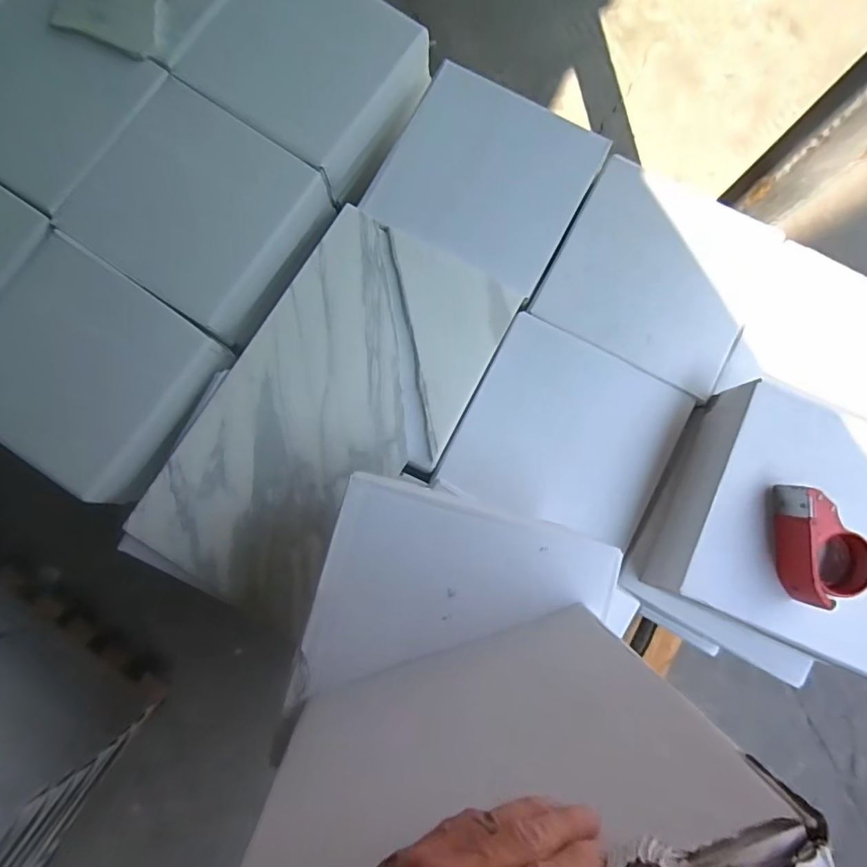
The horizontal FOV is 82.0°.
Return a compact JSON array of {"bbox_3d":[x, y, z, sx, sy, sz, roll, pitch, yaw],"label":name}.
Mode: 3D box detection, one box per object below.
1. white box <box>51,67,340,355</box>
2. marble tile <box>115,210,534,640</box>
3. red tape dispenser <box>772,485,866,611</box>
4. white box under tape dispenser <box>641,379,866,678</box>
[{"bbox_3d":[-0.392,-0.374,0.860,0.328,0.107,0.324,34,84,3],"label":"white box"},{"bbox_3d":[-0.150,-0.032,0.743,0.323,0.016,0.591,31,81,3],"label":"marble tile"},{"bbox_3d":[0.487,0.137,0.622,0.082,0.060,0.141,-3,83,-1],"label":"red tape dispenser"},{"bbox_3d":[0.513,0.129,0.694,0.319,0.117,0.317,23,83,2],"label":"white box under tape dispenser"}]

